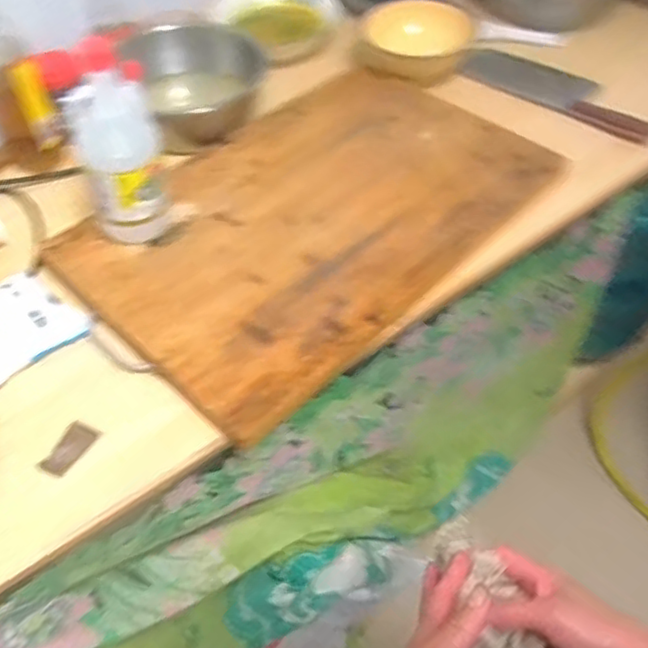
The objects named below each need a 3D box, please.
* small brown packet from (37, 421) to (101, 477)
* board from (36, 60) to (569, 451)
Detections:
[{"bbox_3d":[-0.243,0.118,0.616,0.026,0.014,0.054,21,55,17],"label":"small brown packet"},{"bbox_3d":[-0.009,-0.152,0.798,0.375,0.028,0.564,35,60,26],"label":"board"}]

